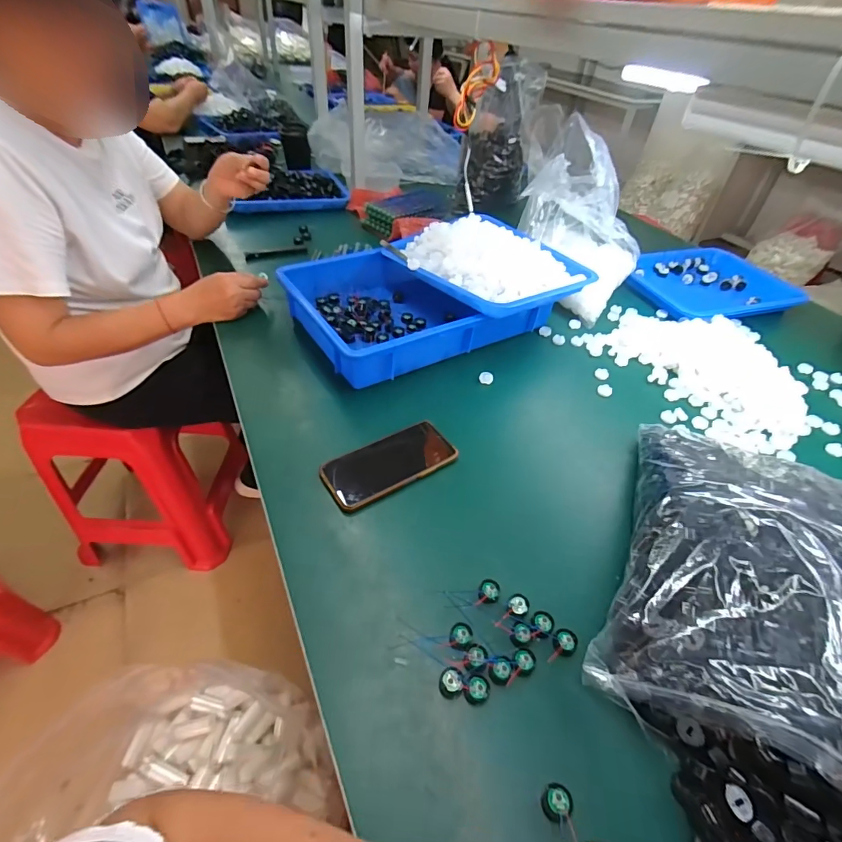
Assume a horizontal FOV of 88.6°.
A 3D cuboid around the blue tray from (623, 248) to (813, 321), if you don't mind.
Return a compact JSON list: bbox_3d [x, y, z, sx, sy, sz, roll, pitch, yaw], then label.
[{"bbox_3d":[0.608,-0.297,0.922,0.332,0.037,0.255,-10,47,-15],"label":"blue tray"}]

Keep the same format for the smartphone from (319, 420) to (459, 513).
[{"bbox_3d":[-0.037,0.051,0.535,0.163,0.006,0.073,-25,59,-27],"label":"smartphone"}]

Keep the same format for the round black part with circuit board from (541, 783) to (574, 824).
[{"bbox_3d":[0.102,0.285,0.322,0.023,0.010,0.020,-23,51,-26],"label":"round black part with circuit board"}]

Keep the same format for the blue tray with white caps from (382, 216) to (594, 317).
[{"bbox_3d":[0.106,-0.294,0.760,0.229,0.060,0.318,-27,53,-28],"label":"blue tray with white caps"}]

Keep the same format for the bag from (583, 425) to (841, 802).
[{"bbox_3d":[0.328,0.145,0.421,0.239,0.100,0.340,24,47,18],"label":"bag"}]

